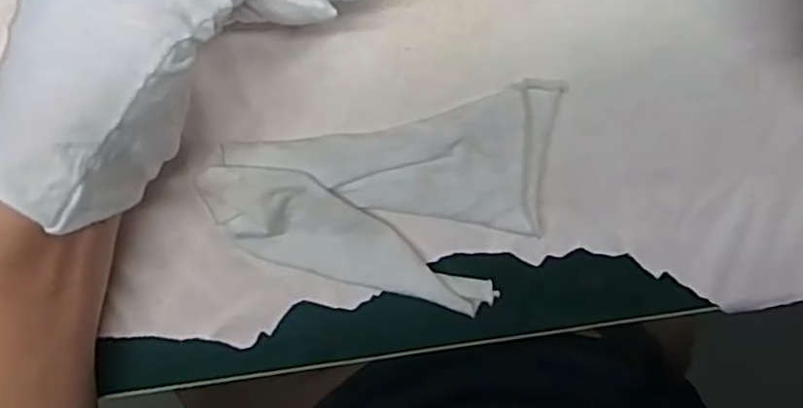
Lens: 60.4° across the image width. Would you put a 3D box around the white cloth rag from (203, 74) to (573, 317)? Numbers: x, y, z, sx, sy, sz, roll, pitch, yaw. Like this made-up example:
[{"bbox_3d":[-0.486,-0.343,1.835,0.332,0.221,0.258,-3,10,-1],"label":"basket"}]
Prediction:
[{"bbox_3d":[-0.005,0.002,0.274,0.134,0.010,0.083,-5,104,-1],"label":"white cloth rag"}]

